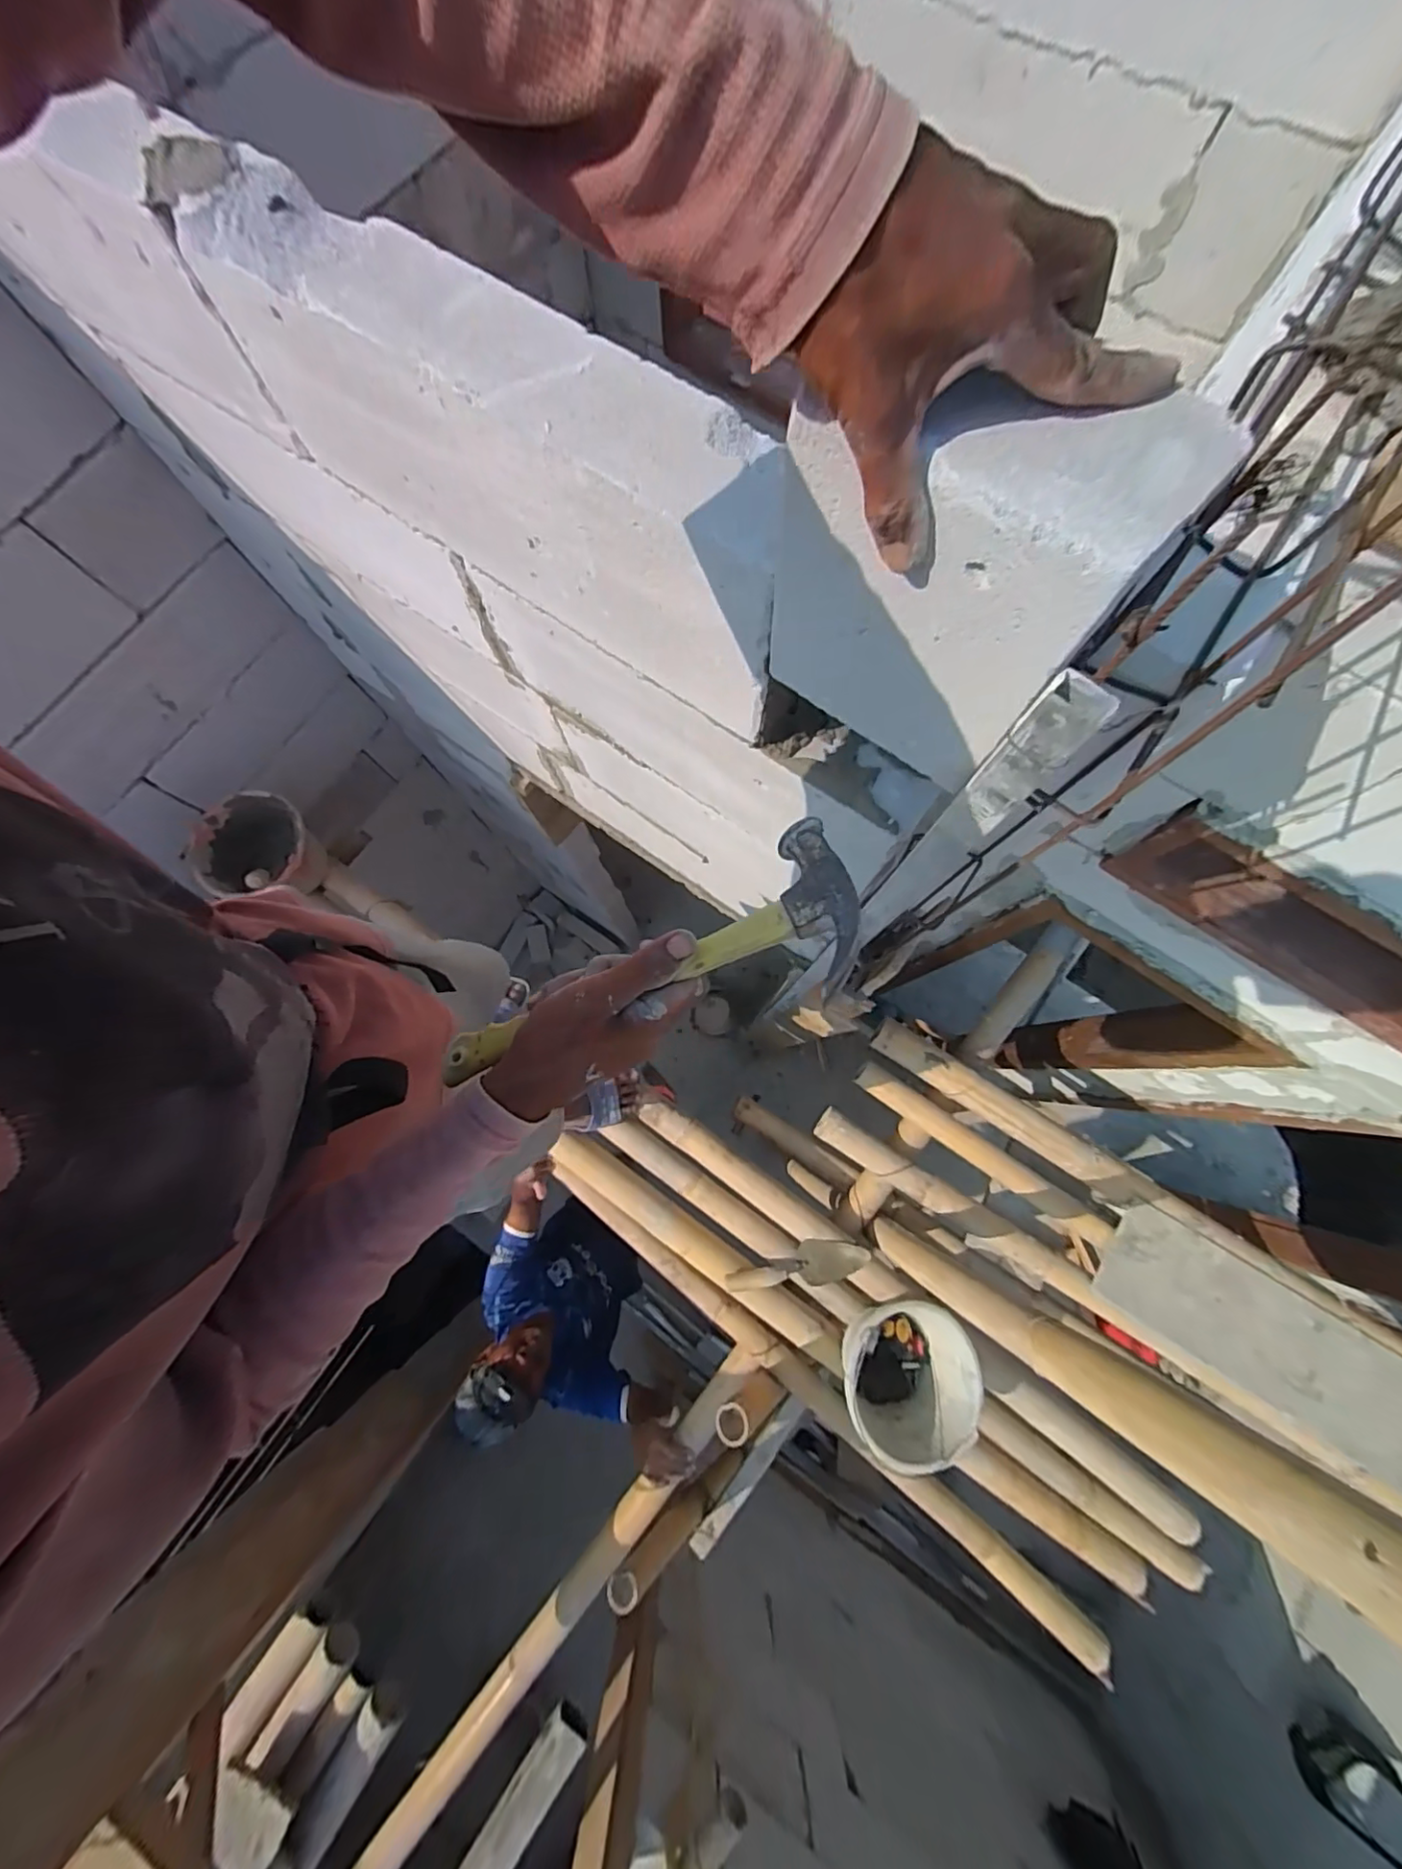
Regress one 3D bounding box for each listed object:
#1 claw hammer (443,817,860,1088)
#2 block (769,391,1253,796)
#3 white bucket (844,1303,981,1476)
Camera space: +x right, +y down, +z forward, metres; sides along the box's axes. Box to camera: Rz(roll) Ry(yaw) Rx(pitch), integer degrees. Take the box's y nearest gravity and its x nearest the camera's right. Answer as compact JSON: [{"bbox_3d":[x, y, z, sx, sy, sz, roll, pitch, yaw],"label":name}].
[{"bbox_3d":[-0.040,0.025,0.369,0.280,0.037,0.099,-23,78,7],"label":"claw hammer"},{"bbox_3d":[0.136,-0.198,0.340,0.170,0.188,0.092,43,82,10],"label":"block"},{"bbox_3d":[0.390,0.829,1.126,0.238,0.186,0.228,0,78,2],"label":"white bucket"}]

